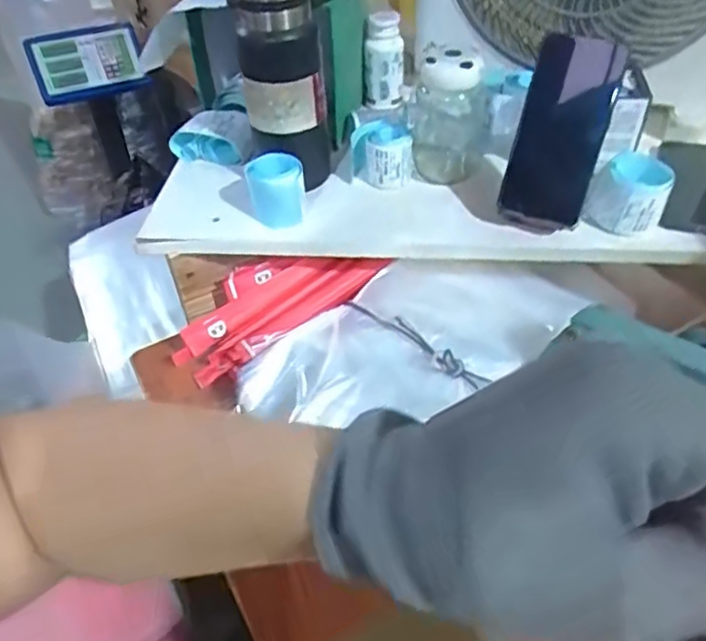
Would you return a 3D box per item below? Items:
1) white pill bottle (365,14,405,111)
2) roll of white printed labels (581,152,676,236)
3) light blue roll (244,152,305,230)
[{"bbox_3d":[0.039,-0.320,0.770,0.049,0.107,0.049,0,45,3],"label":"white pill bottle"},{"bbox_3d":[0.269,-0.122,0.606,0.068,0.054,0.071,-1,45,1],"label":"roll of white printed labels"},{"bbox_3d":[-0.079,-0.134,0.641,0.056,0.056,0.050,-9,46,-6],"label":"light blue roll"}]

